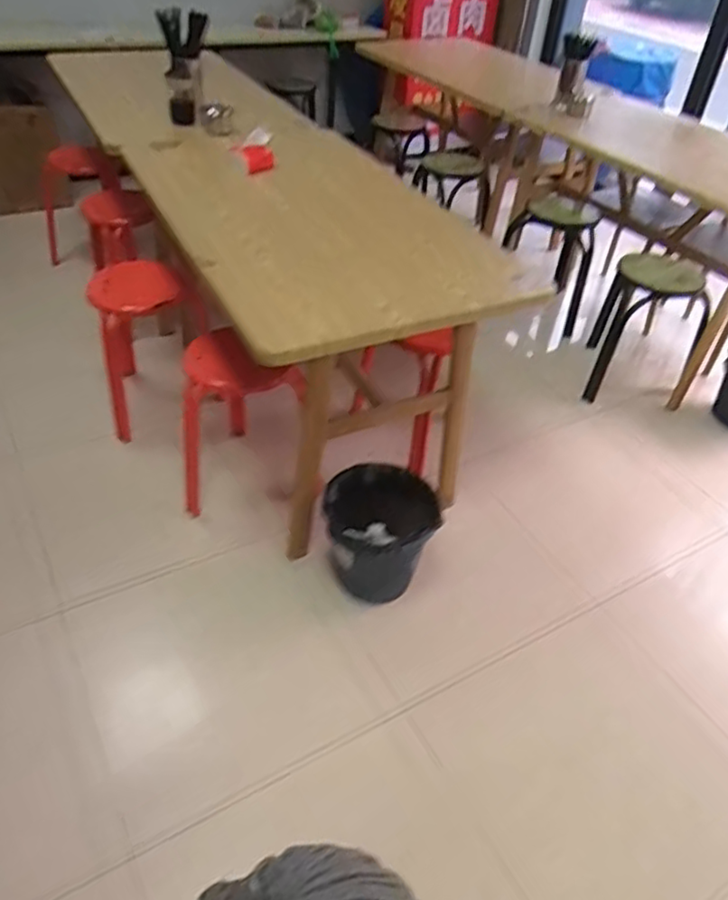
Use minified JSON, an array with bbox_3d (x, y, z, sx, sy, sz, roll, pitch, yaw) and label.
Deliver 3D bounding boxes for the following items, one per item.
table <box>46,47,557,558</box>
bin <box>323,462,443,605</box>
[{"bbox_3d":[-0.219,-0.554,1.782,0.672,0.664,1.459,-23,63,-22],"label":"table"},{"bbox_3d":[0.047,0.220,1.633,0.269,0.281,0.261,1,41,-5],"label":"bin"}]

